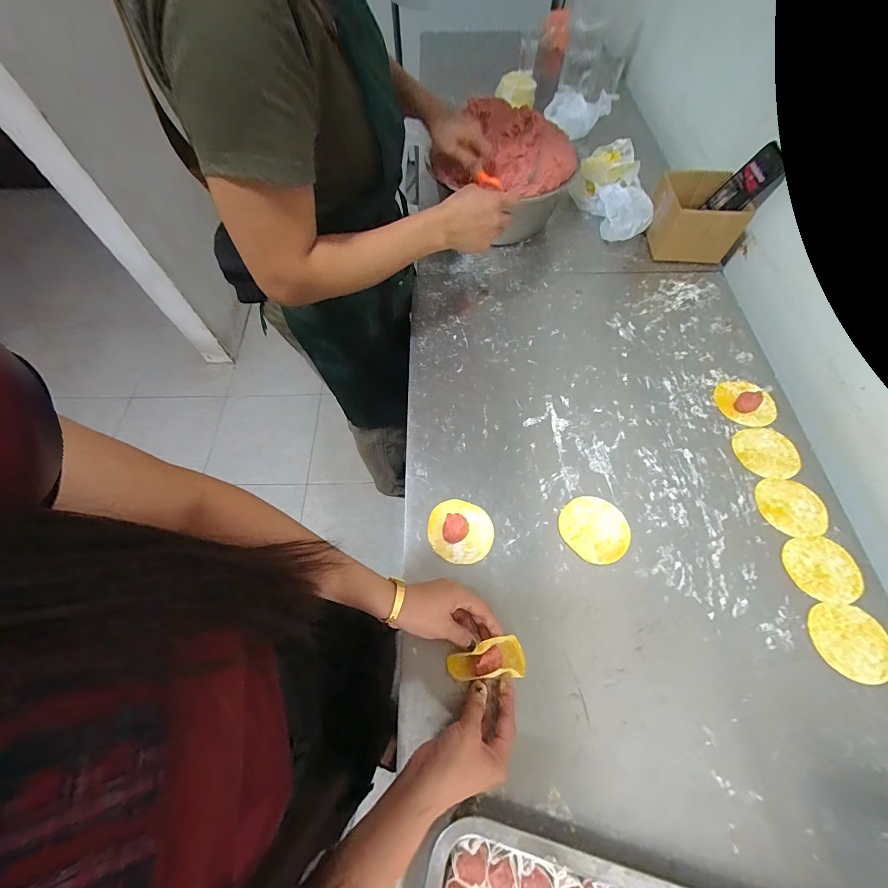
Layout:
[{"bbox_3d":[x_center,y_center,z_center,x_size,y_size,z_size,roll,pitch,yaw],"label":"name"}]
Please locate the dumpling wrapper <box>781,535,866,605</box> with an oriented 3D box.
[{"bbox_3d":[0.489,0.161,0.487,0.089,0.004,0.082,0,63,0],"label":"dumpling wrapper"}]

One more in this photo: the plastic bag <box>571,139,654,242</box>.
[{"bbox_3d":[0.344,-0.521,0.788,0.121,0.090,0.226,-13,64,-6],"label":"plastic bag"}]

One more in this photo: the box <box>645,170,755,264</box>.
[{"bbox_3d":[0.485,-0.443,0.737,0.153,0.095,0.158,11,64,6],"label":"box"}]

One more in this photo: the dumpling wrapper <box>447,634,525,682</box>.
[{"bbox_3d":[0.049,0.245,0.427,0.085,0.029,0.040,-5,63,-11],"label":"dumpling wrapper"}]

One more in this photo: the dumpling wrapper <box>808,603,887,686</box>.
[{"bbox_3d":[0.485,0.237,0.450,0.083,0.004,0.081,-2,62,4],"label":"dumpling wrapper"}]

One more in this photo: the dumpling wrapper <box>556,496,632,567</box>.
[{"bbox_3d":[0.206,0.114,0.513,0.087,0.004,0.090,0,63,0],"label":"dumpling wrapper"}]

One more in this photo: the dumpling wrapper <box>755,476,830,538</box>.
[{"bbox_3d":[0.482,0.086,0.524,0.087,0.004,0.083,0,63,0],"label":"dumpling wrapper"}]

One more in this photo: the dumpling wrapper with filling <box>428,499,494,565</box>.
[{"bbox_3d":[0.022,0.114,0.503,0.087,0.026,0.083,0,63,0],"label":"dumpling wrapper with filling"}]

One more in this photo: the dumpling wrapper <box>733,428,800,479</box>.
[{"bbox_3d":[0.482,0.013,0.562,0.089,0.004,0.081,-11,64,-5],"label":"dumpling wrapper"}]

